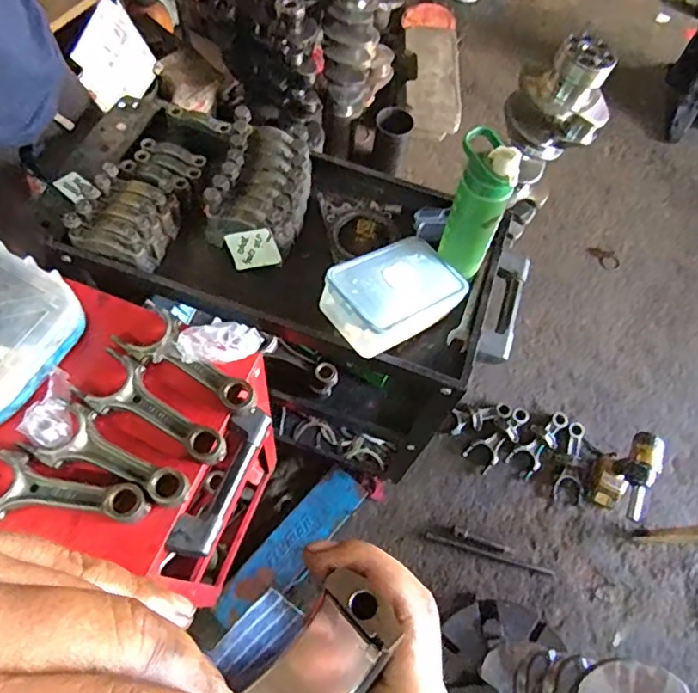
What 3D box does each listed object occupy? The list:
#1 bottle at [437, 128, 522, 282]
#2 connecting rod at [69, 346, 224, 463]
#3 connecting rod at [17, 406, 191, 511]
[{"bbox_3d":[0.172,-0.187,0.757,0.082,0.221,0.068,21,64,5],"label":"bottle"},{"bbox_3d":[-0.248,0.083,0.691,0.215,0.029,0.075,34,66,11],"label":"connecting rod"},{"bbox_3d":[-0.282,0.137,0.661,0.193,0.027,0.074,25,65,7],"label":"connecting rod"}]

